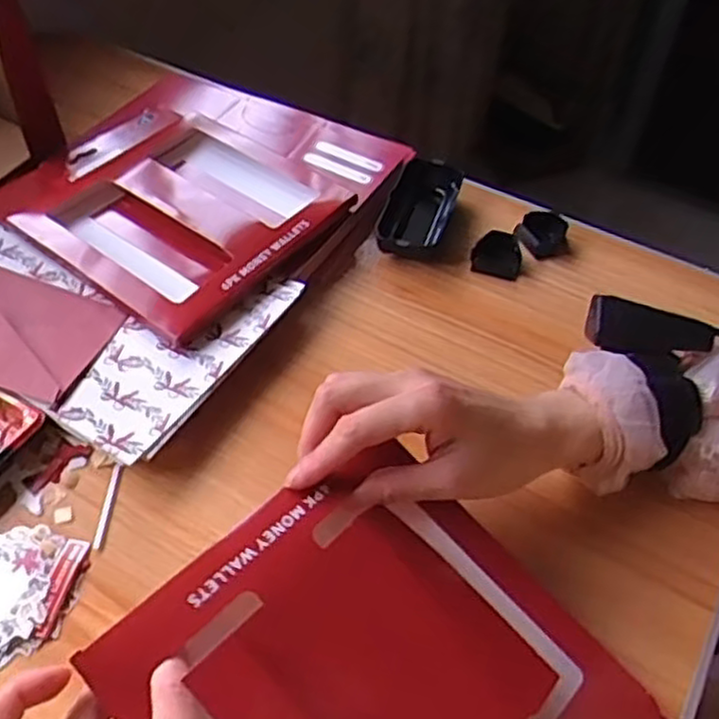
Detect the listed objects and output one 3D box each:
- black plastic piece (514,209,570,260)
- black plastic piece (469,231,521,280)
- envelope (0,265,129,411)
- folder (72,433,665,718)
[{"bbox_3d":[0.153,-0.104,0.607,0.037,0.019,0.037,-21,55,-18],"label":"black plastic piece"},{"bbox_3d":[0.110,-0.084,0.589,0.039,0.017,0.034,15,52,9],"label":"black plastic piece"},{"bbox_3d":[-0.257,-0.031,0.511,0.172,0.010,0.090,20,52,12],"label":"envelope"},{"bbox_3d":[0.026,0.165,0.344,0.189,0.019,0.239,-38,79,-29],"label":"folder"}]

